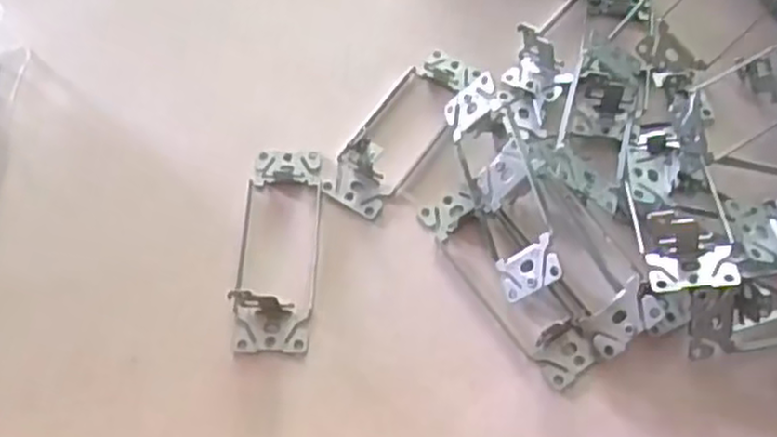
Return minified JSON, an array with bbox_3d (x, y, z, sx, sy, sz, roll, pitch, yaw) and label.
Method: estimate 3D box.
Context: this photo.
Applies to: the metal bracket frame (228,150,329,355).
[{"bbox_3d":[-0.052,0.009,0.347,0.037,0.020,0.104,1,63,3],"label":"metal bracket frame"}]

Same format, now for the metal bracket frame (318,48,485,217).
[{"bbox_3d":[0.008,-0.049,0.376,0.037,0.017,0.104,29,68,16],"label":"metal bracket frame"}]

